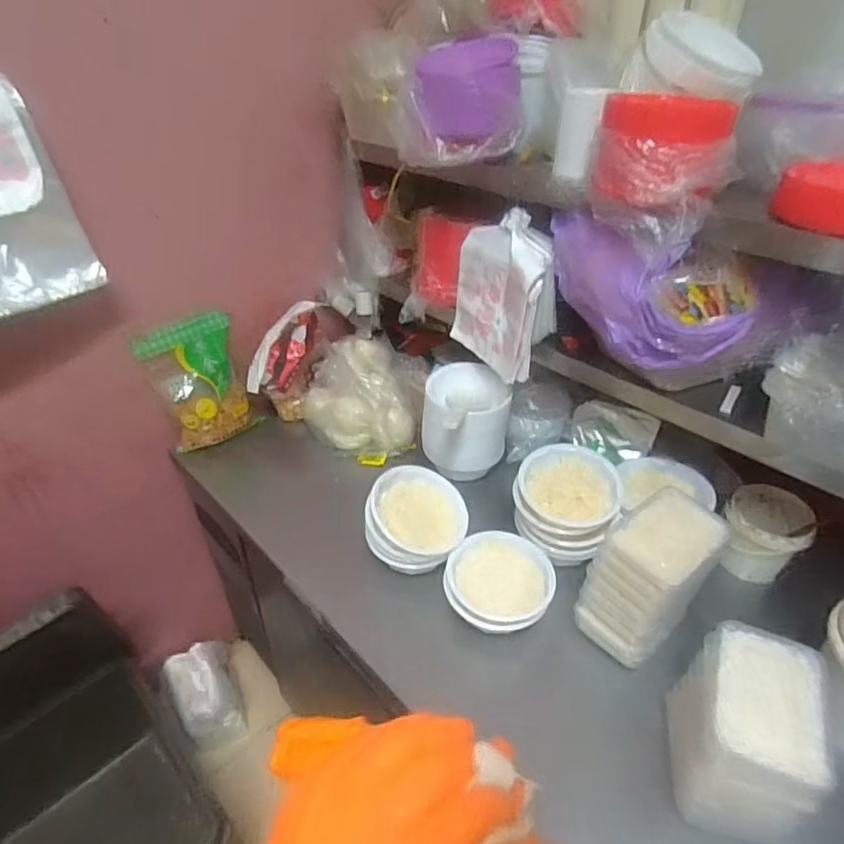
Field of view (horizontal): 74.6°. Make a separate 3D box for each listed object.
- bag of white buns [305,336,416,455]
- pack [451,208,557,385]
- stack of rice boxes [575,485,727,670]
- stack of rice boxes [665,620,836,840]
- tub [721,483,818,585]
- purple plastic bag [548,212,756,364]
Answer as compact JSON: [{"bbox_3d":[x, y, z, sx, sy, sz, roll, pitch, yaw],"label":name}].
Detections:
[{"bbox_3d":[-0.141,-0.079,1.258,0.233,0.167,0.275,-4,37,-7],"label":"bag of white buns"},{"bbox_3d":[0.149,-0.238,1.011,0.090,0.250,0.208,-20,42,-26],"label":"pack"},{"bbox_3d":[0.336,0.225,0.817,0.170,0.189,0.116,-24,43,-30],"label":"stack of rice boxes"},{"bbox_3d":[0.373,0.358,0.650,0.130,0.149,0.175,19,40,23],"label":"stack of rice boxes"},{"bbox_3d":[0.586,0.198,0.962,0.126,0.120,0.141,25,43,28],"label":"tub"},{"bbox_3d":[0.311,-0.207,0.828,0.123,0.158,0.318,-25,62,-31],"label":"purple plastic bag"}]

